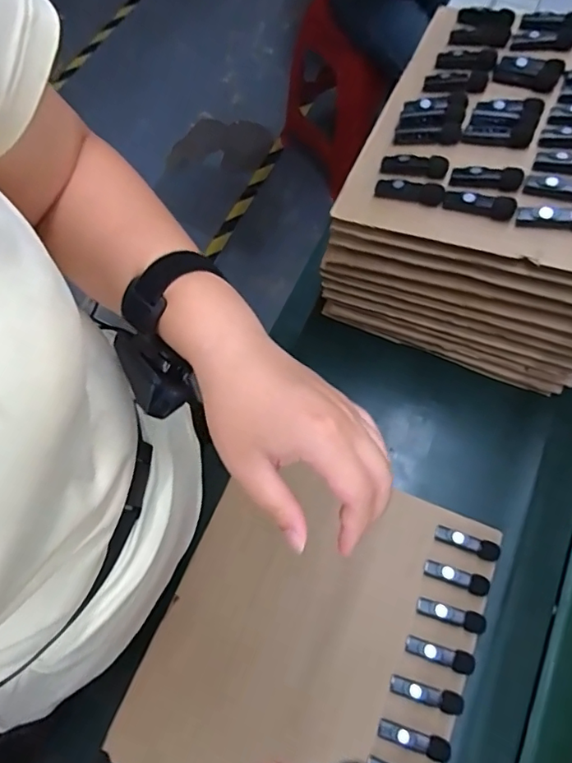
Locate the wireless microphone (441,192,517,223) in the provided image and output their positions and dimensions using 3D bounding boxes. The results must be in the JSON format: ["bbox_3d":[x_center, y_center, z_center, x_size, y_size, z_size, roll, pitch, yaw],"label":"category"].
[{"bbox_3d":[0.177,-0.162,0.491,0.062,0.023,0.015,21,68,10],"label":"wireless microphone"}]

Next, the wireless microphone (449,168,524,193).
[{"bbox_3d":[0.188,-0.191,0.503,0.064,0.012,0.018,11,66,20],"label":"wireless microphone"}]

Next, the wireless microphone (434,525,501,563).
[{"bbox_3d":[0.190,0.170,0.561,0.065,0.011,0.019,22,68,11],"label":"wireless microphone"}]

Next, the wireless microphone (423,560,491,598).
[{"bbox_3d":[0.175,0.201,0.546,0.064,0.010,0.019,19,68,10],"label":"wireless microphone"}]

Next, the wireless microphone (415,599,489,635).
[{"bbox_3d":[0.165,0.234,0.532,0.066,0.010,0.018,15,67,8],"label":"wireless microphone"}]

